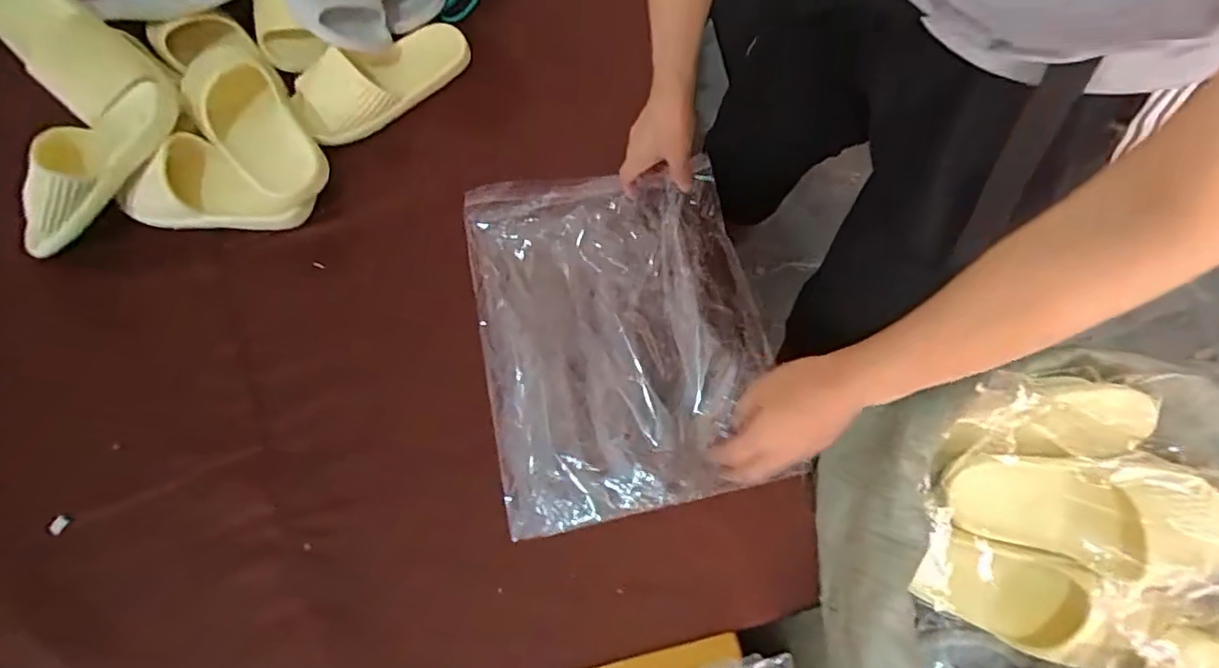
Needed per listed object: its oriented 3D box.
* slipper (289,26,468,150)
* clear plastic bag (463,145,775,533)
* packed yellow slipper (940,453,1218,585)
[{"bbox_3d":[-0.293,-0.336,0.776,0.102,0.062,0.232,44,65,13],"label":"slipper"},{"bbox_3d":[0.009,-0.010,0.659,0.292,0.043,0.382,-11,73,-2],"label":"clear plastic bag"},{"bbox_3d":[0.437,0.160,0.529,0.243,0.069,0.093,8,73,4],"label":"packed yellow slipper"}]

